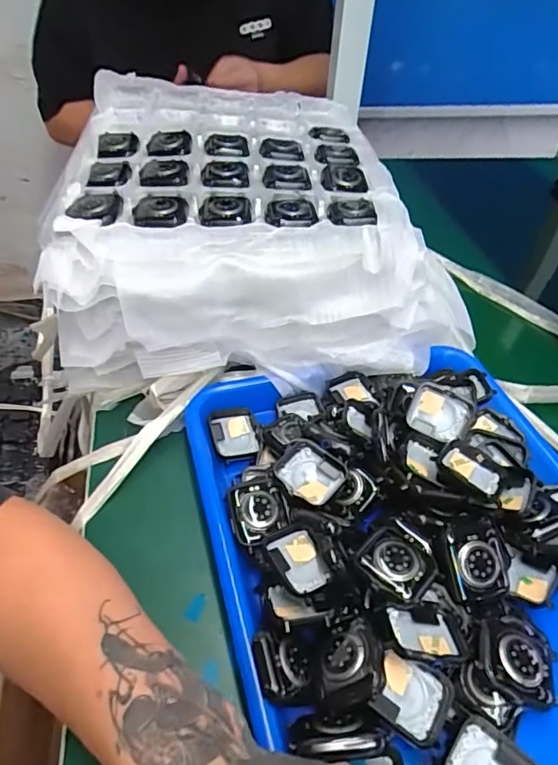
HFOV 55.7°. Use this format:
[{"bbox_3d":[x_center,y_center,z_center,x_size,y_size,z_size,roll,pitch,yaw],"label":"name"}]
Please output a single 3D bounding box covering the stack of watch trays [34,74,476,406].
[{"bbox_3d":[-0.019,-0.162,0.508,0.326,0.118,0.354,-3,46,-6],"label":"stack of watch trays"}]

